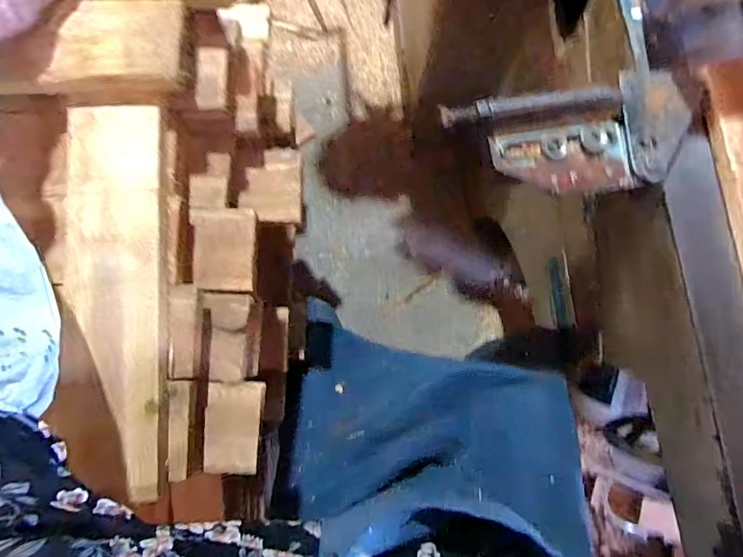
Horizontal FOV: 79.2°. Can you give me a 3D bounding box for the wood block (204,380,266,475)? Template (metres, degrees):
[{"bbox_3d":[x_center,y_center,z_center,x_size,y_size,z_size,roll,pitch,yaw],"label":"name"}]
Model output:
[{"bbox_3d":[-0.129,0.139,0.421,0.050,0.015,0.082,2,77,0],"label":"wood block"}]

